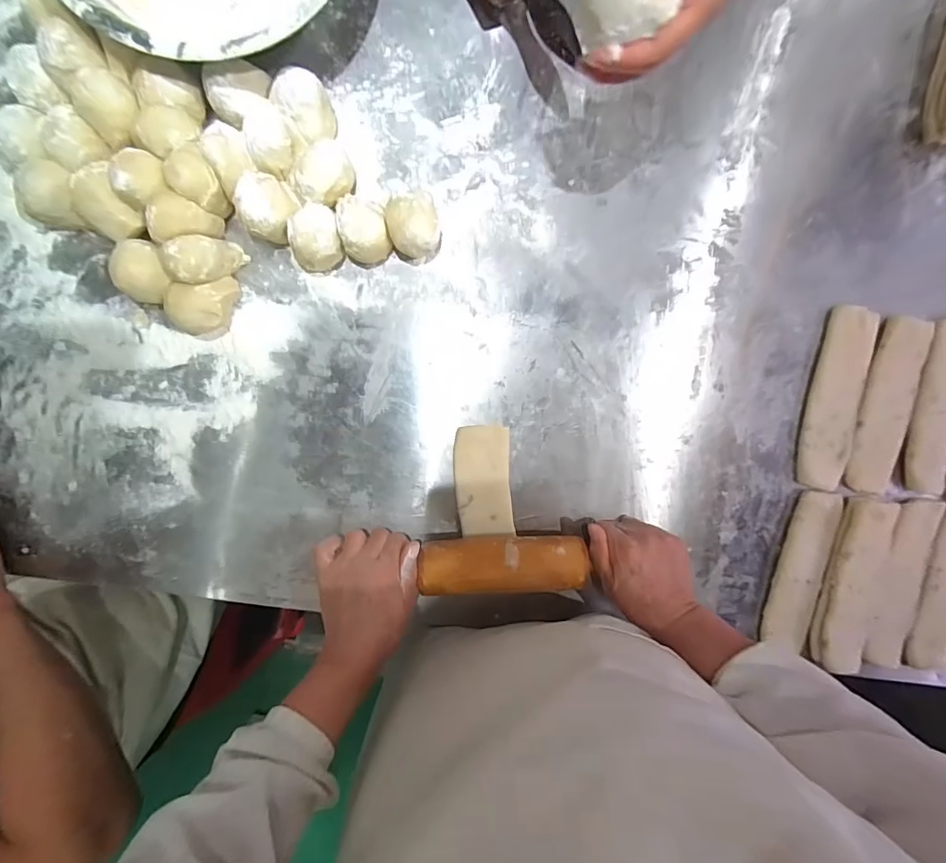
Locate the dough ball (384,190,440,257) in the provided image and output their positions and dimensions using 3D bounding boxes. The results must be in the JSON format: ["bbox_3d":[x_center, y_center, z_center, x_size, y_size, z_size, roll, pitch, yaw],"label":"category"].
[{"bbox_3d":[-0.057,-0.196,0.452,0.047,0.044,0.056,-6,96,-1],"label":"dough ball"}]

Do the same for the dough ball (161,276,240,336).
[{"bbox_3d":[-0.260,-0.121,0.453,0.060,0.042,0.049,-15,96,-1],"label":"dough ball"}]

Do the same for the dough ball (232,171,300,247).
[{"bbox_3d":[-0.190,-0.207,0.440,0.048,0.057,0.052,0,96,-2],"label":"dough ball"}]

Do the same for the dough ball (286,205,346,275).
[{"bbox_3d":[-0.148,-0.184,0.448,0.048,0.049,0.050,0,96,-2],"label":"dough ball"}]

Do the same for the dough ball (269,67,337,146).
[{"bbox_3d":[-0.153,-0.300,0.436,0.042,0.050,0.052,-39,96,2],"label":"dough ball"}]

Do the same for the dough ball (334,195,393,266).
[{"bbox_3d":[-0.104,-0.195,0.450,0.044,0.044,0.055,-13,96,-1],"label":"dough ball"}]

